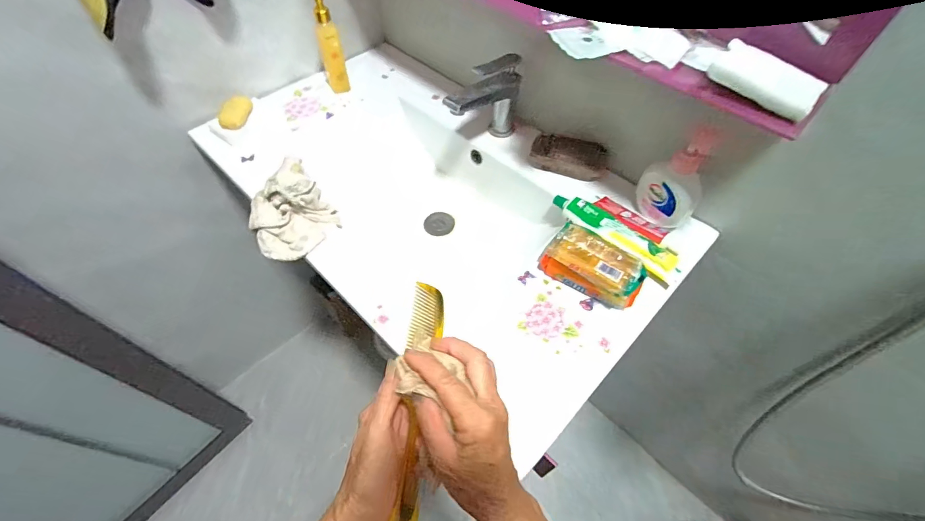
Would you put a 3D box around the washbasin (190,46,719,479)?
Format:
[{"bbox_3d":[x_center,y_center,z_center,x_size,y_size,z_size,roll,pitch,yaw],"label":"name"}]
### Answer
[{"bbox_3d":[-0.054,-0.102,0.707,0.435,0.156,0.776,-42,66,-18],"label":"washbasin"}]

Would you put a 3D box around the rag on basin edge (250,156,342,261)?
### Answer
[{"bbox_3d":[-0.257,-0.072,0.594,0.118,0.058,0.142,-33,63,-13],"label":"rag on basin edge"}]

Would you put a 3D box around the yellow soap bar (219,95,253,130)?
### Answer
[{"bbox_3d":[-0.406,-0.268,0.719,0.042,0.021,0.075,10,62,10],"label":"yellow soap bar"}]

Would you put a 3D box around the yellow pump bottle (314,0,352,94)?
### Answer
[{"bbox_3d":[-0.241,-0.394,0.732,0.035,0.168,0.044,2,61,6],"label":"yellow pump bottle"}]

